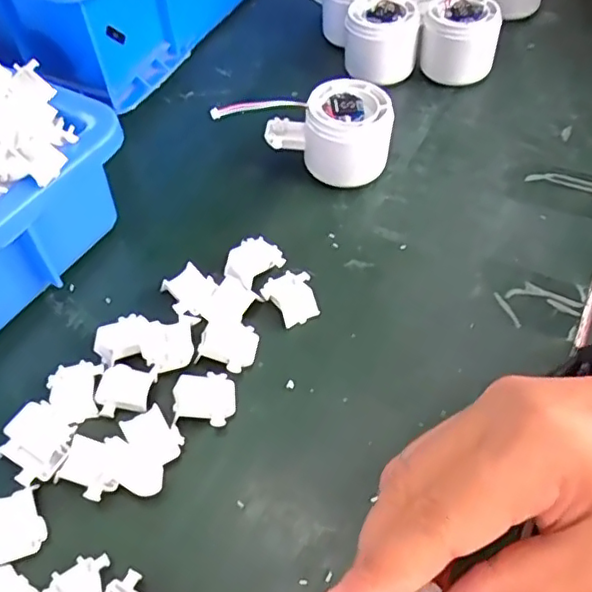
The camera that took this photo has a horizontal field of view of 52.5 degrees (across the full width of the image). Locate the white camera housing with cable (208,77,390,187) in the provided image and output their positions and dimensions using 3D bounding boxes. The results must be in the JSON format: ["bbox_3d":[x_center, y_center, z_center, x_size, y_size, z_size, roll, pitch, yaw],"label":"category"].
[{"bbox_3d":[0.008,-0.113,0.416,0.111,0.056,0.051,4,52,6],"label":"white camera housing with cable"}]

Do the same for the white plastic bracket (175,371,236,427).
[{"bbox_3d":[-0.048,0.054,0.316,0.032,0.006,0.028,0,52,3],"label":"white plastic bracket"}]

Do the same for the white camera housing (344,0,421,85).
[{"bbox_3d":[0.068,-0.207,0.488,0.062,0.050,0.059,3,52,5],"label":"white camera housing"}]

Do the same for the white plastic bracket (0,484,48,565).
[{"bbox_3d":[-0.133,0.106,0.279,0.028,0.006,0.030,-17,53,-10],"label":"white plastic bracket"}]

